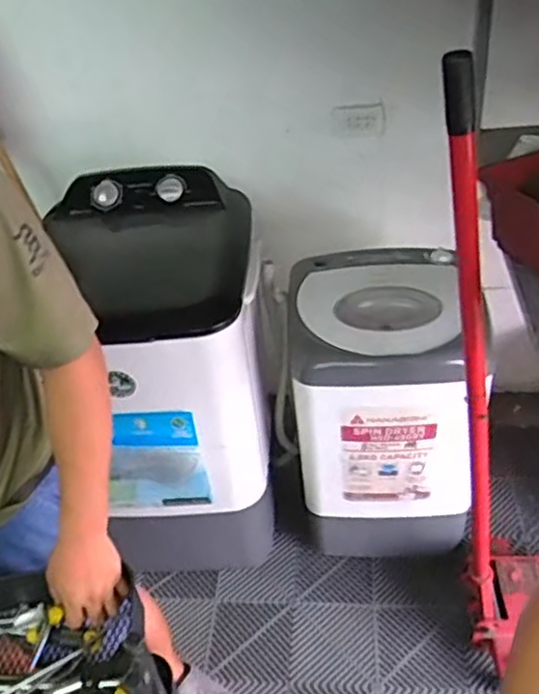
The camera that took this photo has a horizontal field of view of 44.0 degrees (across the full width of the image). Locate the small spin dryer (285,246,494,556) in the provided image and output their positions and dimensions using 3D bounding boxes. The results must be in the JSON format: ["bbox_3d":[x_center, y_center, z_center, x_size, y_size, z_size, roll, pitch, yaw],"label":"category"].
[{"bbox_3d":[0.241,0.146,1.618,0.431,0.648,0.393,-6,40,2],"label":"small spin dryer"}]

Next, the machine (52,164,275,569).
[{"bbox_3d":[-0.249,0.096,1.605,0.512,0.837,0.529,-10,40,-3],"label":"machine"}]

